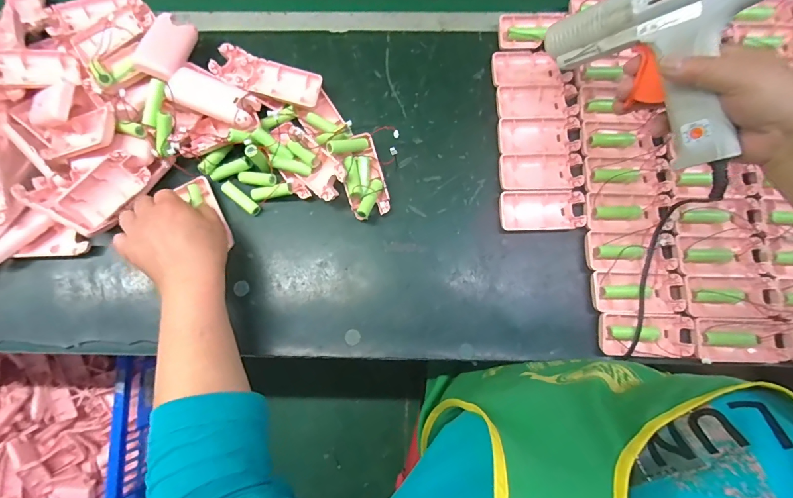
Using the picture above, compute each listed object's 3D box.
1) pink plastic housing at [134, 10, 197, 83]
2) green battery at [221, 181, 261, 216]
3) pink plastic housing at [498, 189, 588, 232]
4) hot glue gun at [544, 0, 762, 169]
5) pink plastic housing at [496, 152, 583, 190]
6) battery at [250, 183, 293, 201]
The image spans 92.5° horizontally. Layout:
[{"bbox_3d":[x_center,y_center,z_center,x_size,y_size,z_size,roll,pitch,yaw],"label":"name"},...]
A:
[{"bbox_3d":[-0.259,-0.228,0.427,0.037,0.027,0.089,7,61,0],"label":"pink plastic housing"},{"bbox_3d":[-0.183,-0.060,0.446,0.051,0.012,0.014,39,81,8],"label":"green battery"},{"bbox_3d":[0.167,-0.044,0.441,0.093,0.019,0.046,-1,78,1],"label":"pink plastic housing"},{"bbox_3d":[0.231,-0.157,0.352,0.040,0.165,0.161,-12,99,-38],"label":"hot glue gun"},{"bbox_3d":[0.169,-0.091,0.448,0.093,0.017,0.044,-3,78,0],"label":"pink plastic housing"},{"bbox_3d":[-0.144,-0.065,0.435,0.050,0.015,0.014,-12,77,11],"label":"battery"}]

